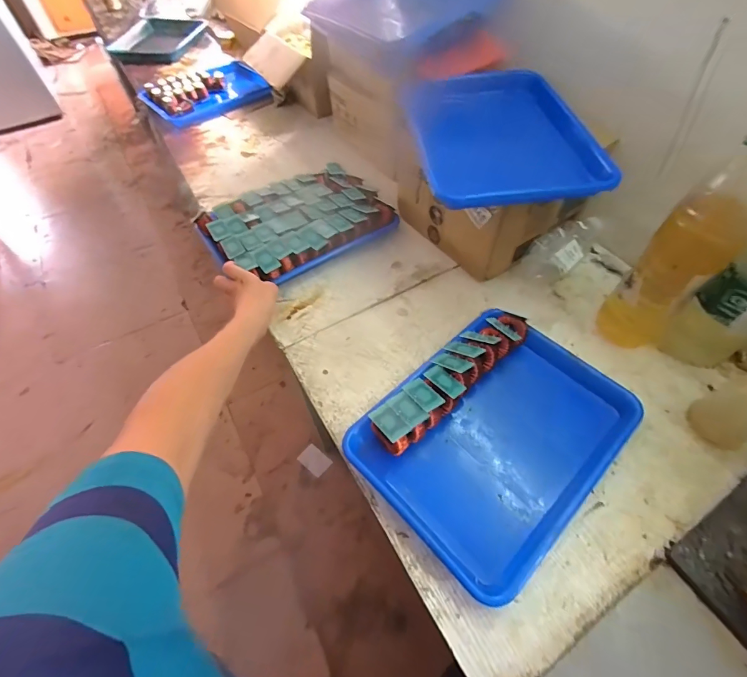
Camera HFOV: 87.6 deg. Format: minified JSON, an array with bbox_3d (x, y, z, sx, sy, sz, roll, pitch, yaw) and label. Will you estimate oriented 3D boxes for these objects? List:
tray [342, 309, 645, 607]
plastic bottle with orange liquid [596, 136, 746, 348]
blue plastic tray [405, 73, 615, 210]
[{"bbox_3d":[0.155,0.115,0.494,0.316,0.043,0.245,-37,61,-22],"label":"tray"},{"bbox_3d":[0.375,-0.105,0.458,0.082,0.277,0.071,38,64,25],"label":"plastic bottle with orange liquid"},{"bbox_3d":[0.186,-0.308,0.586,0.240,0.034,0.323,-4,55,-1],"label":"blue plastic tray"}]

